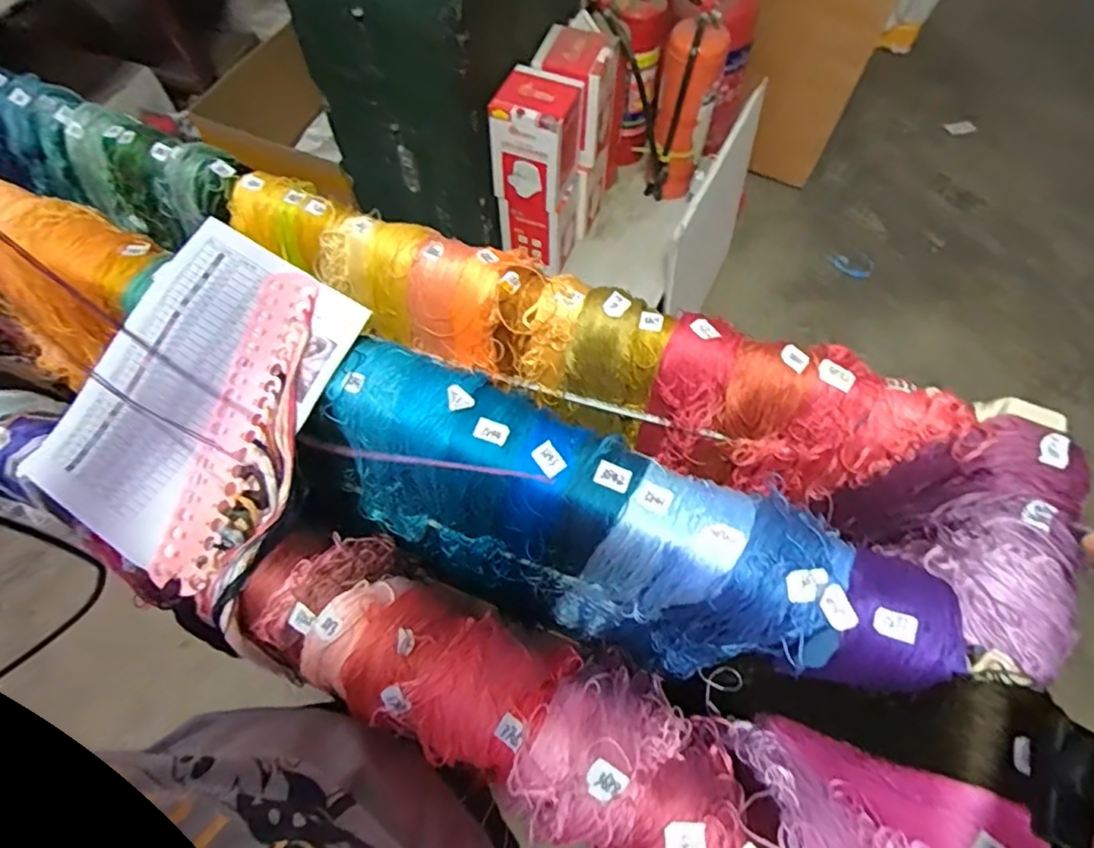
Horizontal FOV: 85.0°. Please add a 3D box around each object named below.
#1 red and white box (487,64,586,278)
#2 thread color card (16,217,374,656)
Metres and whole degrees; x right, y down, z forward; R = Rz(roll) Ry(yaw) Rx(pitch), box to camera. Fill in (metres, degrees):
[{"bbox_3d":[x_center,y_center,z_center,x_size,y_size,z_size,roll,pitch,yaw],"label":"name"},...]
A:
[{"bbox_3d":[-0.014,-0.529,1.300,0.165,0.403,0.166,13,65,7],"label":"red and white box"},{"bbox_3d":[-0.304,-0.011,0.540,0.247,0.025,0.299,34,85,14],"label":"thread color card"}]

